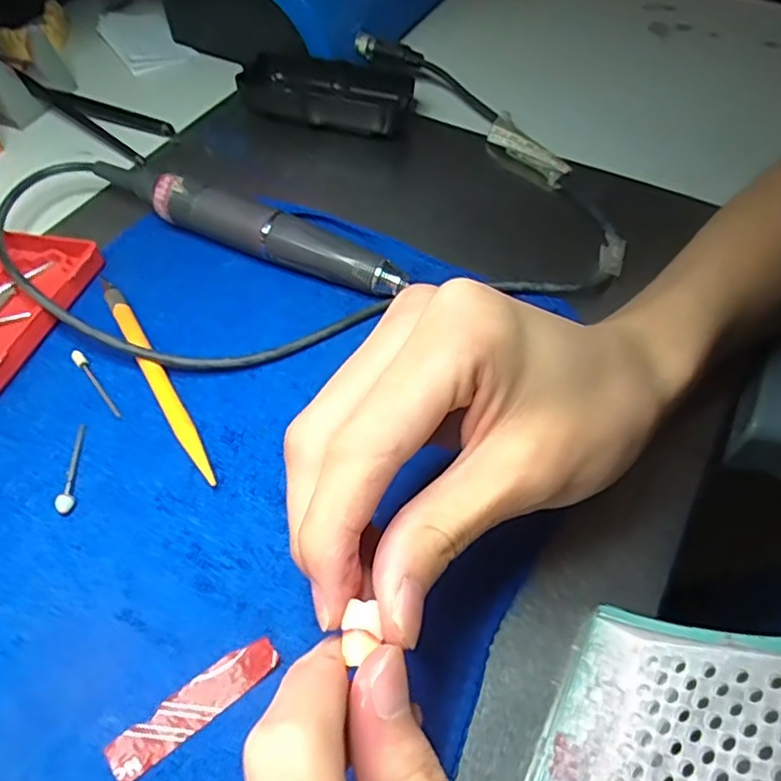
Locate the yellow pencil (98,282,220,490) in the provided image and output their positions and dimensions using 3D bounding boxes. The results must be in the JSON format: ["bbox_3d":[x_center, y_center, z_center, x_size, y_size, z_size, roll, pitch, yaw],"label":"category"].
[{"bbox_3d":[-0.108,-0.009,0.290,0.009,0.006,0.134,-27,58,-19],"label":"yellow pencil"}]

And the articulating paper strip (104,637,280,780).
[{"bbox_3d":[-0.065,0.104,0.210,0.058,0.004,0.015,-34,61,-22],"label":"articulating paper strip"}]

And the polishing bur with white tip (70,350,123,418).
[{"bbox_3d":[-0.134,-0.004,0.288,0.005,0.004,0.047,-33,61,-22],"label":"polishing bur with white tip"}]

